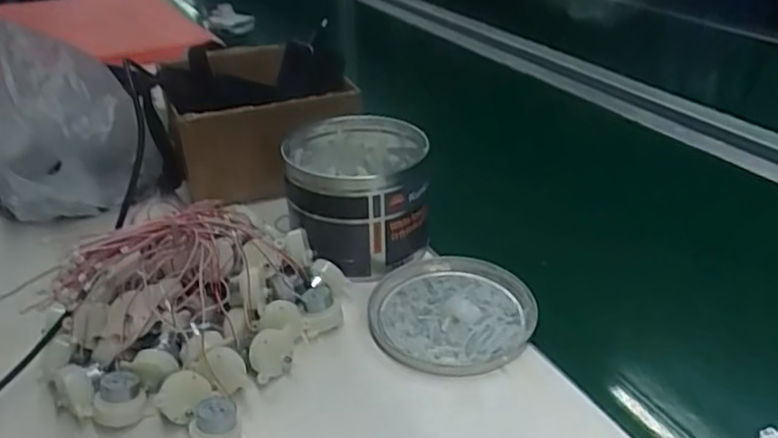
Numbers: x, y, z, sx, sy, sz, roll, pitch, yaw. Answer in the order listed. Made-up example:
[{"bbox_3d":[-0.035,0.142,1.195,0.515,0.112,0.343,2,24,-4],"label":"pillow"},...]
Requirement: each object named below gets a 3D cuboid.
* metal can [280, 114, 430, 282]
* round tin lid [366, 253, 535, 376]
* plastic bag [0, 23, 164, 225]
[{"bbox_3d":[-0.029,-0.022,0.586,0.125,0.105,0.143,-2,31,-3],"label":"metal can"},{"bbox_3d":[0.052,0.074,0.511,0.129,0.014,0.131,0,31,0],"label":"round tin lid"},{"bbox_3d":[-0.327,-0.091,0.624,0.150,0.175,0.161,-23,38,-33],"label":"plastic bag"}]

